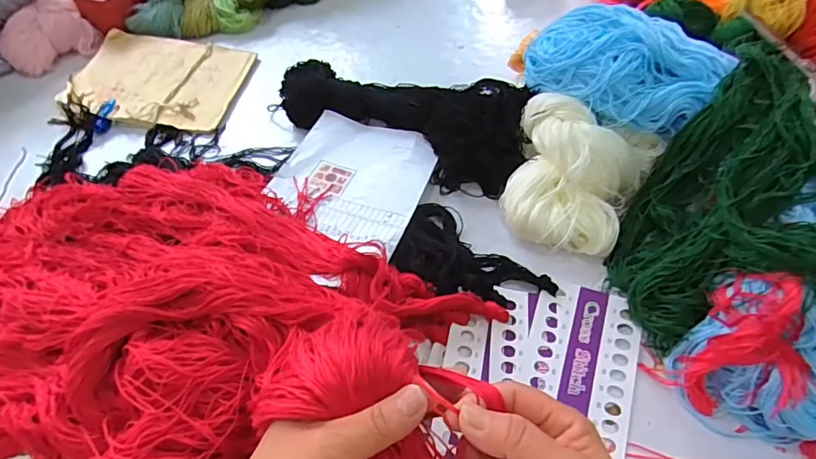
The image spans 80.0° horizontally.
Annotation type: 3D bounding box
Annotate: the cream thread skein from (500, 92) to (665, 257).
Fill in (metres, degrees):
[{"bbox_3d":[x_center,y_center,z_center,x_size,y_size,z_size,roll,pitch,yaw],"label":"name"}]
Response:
[{"bbox_3d":[0.154,-0.047,0.446,0.120,0.075,0.122,18,59,16],"label":"cream thread skein"}]

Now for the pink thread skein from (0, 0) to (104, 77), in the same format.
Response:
[{"bbox_3d":[-0.483,-0.261,0.651,0.118,0.063,0.076,-40,62,-20],"label":"pink thread skein"}]

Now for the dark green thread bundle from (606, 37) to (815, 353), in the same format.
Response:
[{"bbox_3d":[0.269,-0.028,0.399,0.187,0.119,0.213,-3,56,3],"label":"dark green thread bundle"}]

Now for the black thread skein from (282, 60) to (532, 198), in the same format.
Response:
[{"bbox_3d":[-0.018,-0.124,0.527,0.293,0.058,0.118,15,59,15],"label":"black thread skein"}]

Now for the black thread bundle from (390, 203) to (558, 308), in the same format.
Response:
[{"bbox_3d":[0.048,0.030,0.433,0.144,0.026,0.074,36,66,25],"label":"black thread bundle"}]

